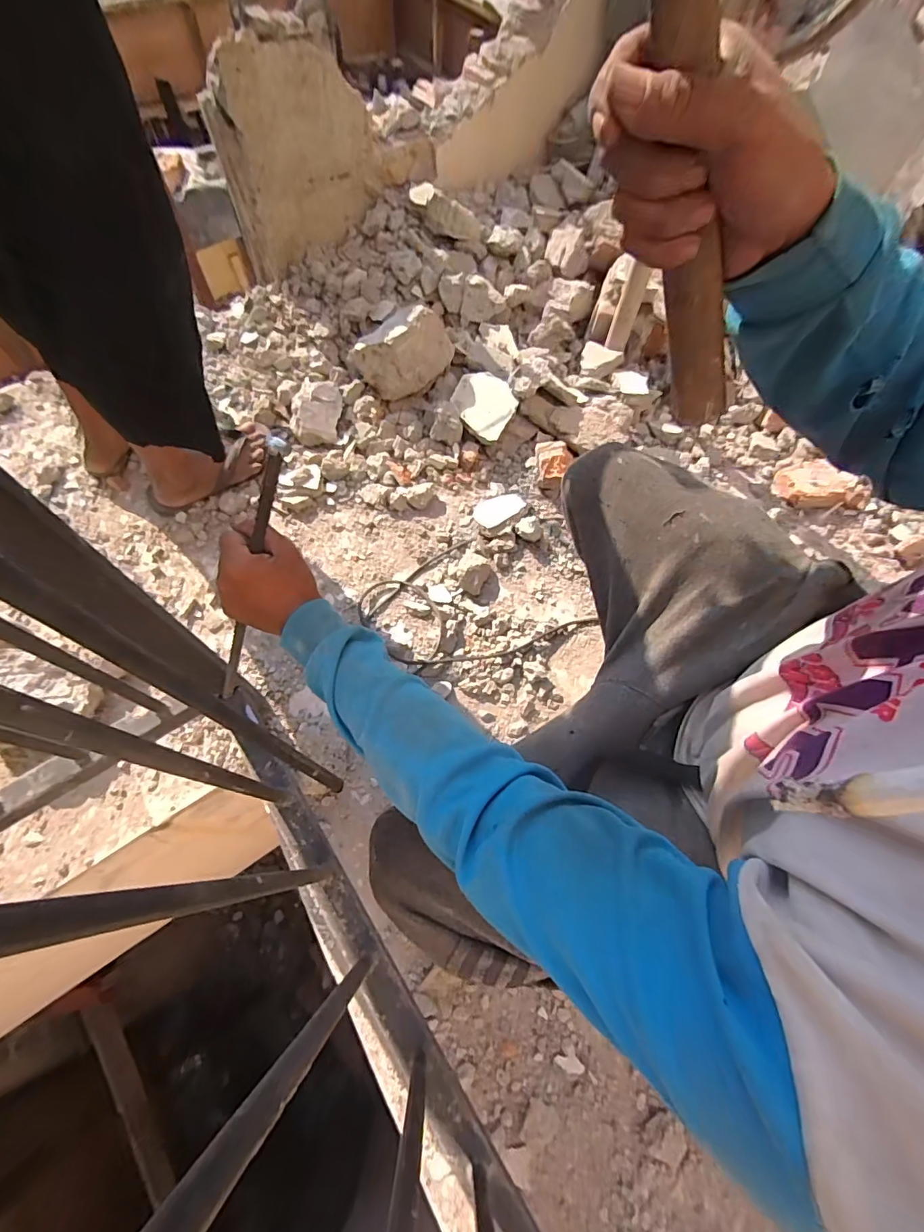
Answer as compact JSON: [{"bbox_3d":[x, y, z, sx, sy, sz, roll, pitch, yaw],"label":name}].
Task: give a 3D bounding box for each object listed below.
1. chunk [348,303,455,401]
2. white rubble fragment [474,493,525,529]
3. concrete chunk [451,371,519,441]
[{"bbox_3d":[-0.115,-0.532,0.996,0.205,0.126,0.080,-20,68,-11],"label":"chunk"},{"bbox_3d":[0.069,-0.206,0.955,0.100,0.035,0.069,-34,71,-16],"label":"white rubble fragment"},{"bbox_3d":[0.044,-0.435,1.007,0.126,0.030,0.134,1,65,-2],"label":"concrete chunk"}]

